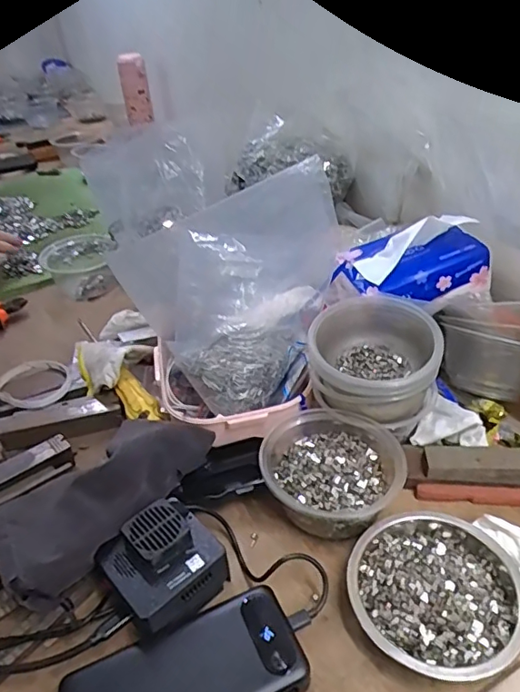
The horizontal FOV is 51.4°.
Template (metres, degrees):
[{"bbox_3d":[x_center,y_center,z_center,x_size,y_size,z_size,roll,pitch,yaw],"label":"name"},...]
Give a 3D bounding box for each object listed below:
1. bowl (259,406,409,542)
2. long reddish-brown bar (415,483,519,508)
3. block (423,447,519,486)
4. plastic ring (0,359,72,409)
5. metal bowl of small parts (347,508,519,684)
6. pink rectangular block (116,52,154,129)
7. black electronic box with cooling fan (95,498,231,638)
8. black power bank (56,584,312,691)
[{"bbox_3d":[0.062,0.110,0.468,0.118,0.049,0.107,12,40,22],"label":"bowl"},{"bbox_3d":[0.214,0.132,0.471,0.149,0.012,0.016,-1,37,6],"label":"long reddish-brown bar"},{"bbox_3d":[0.203,0.106,0.479,0.109,0.019,0.028,0,37,7],"label":"block"},{"bbox_3d":[-0.262,0.042,0.624,0.077,0.013,0.088,-26,41,-26],"label":"plastic ring"},{"bbox_3d":[0.131,0.181,0.402,0.119,0.031,0.122,-3,36,2],"label":"metal bowl of small parts"},{"bbox_3d":[-0.281,-0.578,1.225,0.018,0.157,0.072,23,44,29],"label":"pink rectangular block"},{"bbox_3d":[-0.074,0.161,0.411,0.078,0.036,0.073,-30,43,-31],"label":"black electronic box with cooling fan"},{"bbox_3d":[-0.051,0.227,0.363,0.159,0.031,0.074,-18,38,-17],"label":"black power bank"}]

